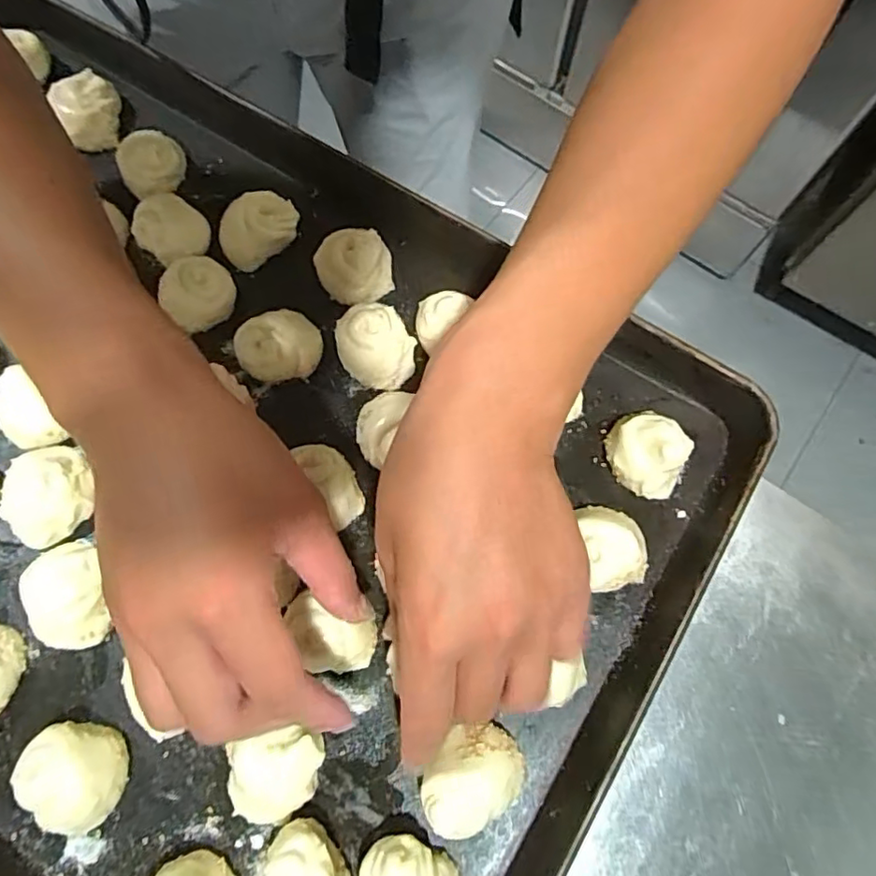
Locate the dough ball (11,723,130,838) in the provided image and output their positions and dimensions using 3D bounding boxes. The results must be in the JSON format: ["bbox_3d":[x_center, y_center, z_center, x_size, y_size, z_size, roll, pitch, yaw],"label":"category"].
[{"bbox_3d":[-0.165,0.154,0.273,0.041,0.024,0.046,-27,74,-11],"label":"dough ball"}]

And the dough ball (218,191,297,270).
[{"bbox_3d":[-0.111,-0.129,0.372,0.049,0.024,0.037,-27,74,-11],"label":"dough ball"}]

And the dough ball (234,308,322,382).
[{"bbox_3d":[-0.092,-0.053,0.347,0.046,0.021,0.037,-18,73,-8],"label":"dough ball"}]

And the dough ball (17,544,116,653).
[{"bbox_3d":[-0.186,0.080,0.300,0.040,0.023,0.048,-8,72,-5],"label":"dough ball"}]

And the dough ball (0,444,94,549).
[{"bbox_3d":[-0.209,0.033,0.317,0.044,0.025,0.046,-22,73,-9],"label":"dough ball"}]

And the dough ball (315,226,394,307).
[{"bbox_3d":[-0.050,-0.102,0.363,0.044,0.026,0.039,-13,72,-6],"label":"dough ball"}]

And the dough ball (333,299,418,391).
[{"bbox_3d":[-0.036,-0.052,0.345,0.042,0.029,0.044,1,71,-2],"label":"dough ball"}]

